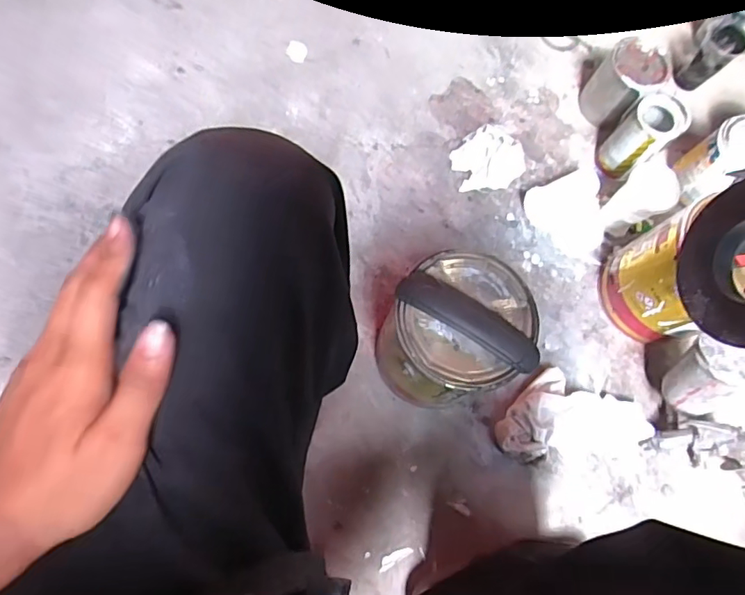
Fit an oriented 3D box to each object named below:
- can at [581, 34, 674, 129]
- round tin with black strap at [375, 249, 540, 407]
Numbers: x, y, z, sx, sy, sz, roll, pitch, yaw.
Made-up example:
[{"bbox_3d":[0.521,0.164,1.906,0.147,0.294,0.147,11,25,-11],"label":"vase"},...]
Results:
[{"bbox_3d":[0.428,-0.364,0.911,0.095,0.119,0.101,1,75,-5],"label":"can"},{"bbox_3d":[0.092,0.050,0.695,0.181,0.202,0.161,-23,78,-11],"label":"round tin with black strap"}]

